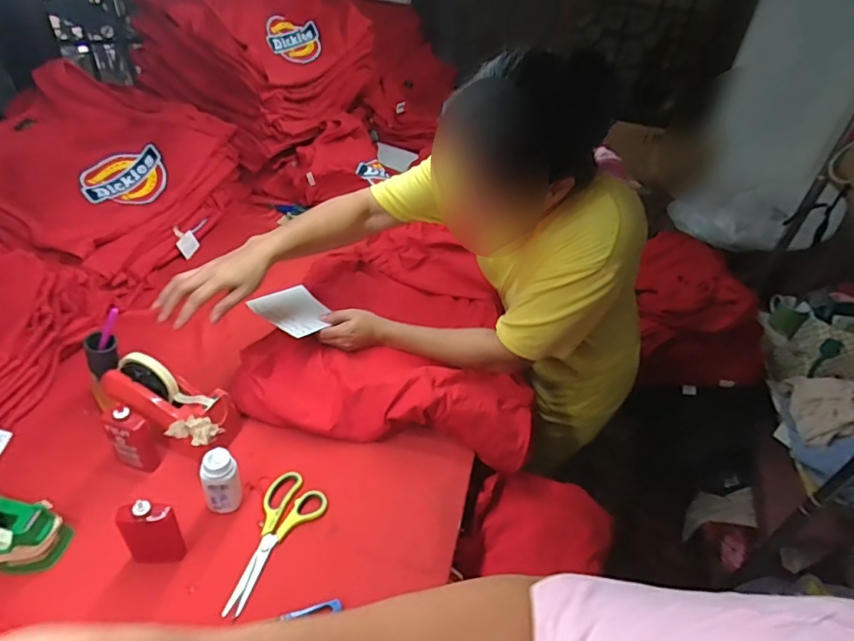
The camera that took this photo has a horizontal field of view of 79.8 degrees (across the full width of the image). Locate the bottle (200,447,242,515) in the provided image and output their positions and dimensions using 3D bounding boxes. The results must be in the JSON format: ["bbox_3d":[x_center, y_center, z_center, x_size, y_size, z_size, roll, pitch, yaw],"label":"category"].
[{"bbox_3d":[-0.265,0.208,0.658,0.043,0.094,0.033,-17,45,-27],"label":"bottle"}]

